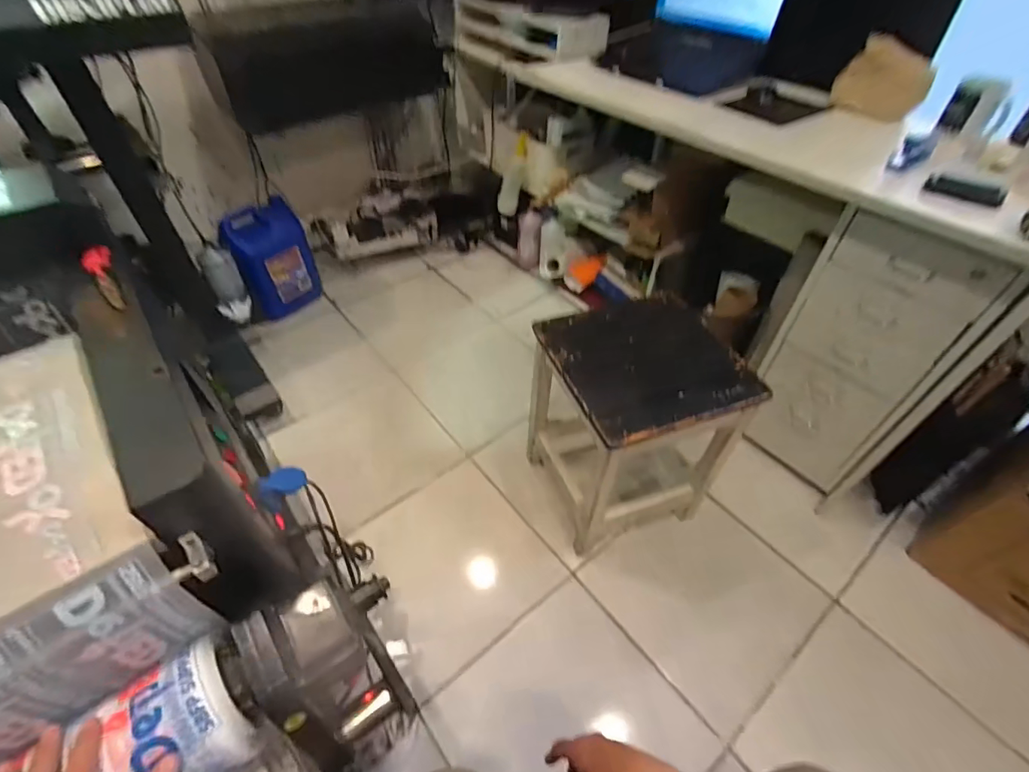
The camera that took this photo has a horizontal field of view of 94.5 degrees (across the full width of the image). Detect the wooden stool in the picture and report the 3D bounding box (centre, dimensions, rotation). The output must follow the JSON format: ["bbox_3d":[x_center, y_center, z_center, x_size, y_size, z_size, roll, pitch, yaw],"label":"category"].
[{"bbox_3d":[0.237,0.088,1.038,0.320,0.452,0.326,-16,50,-15],"label":"wooden stool"}]

